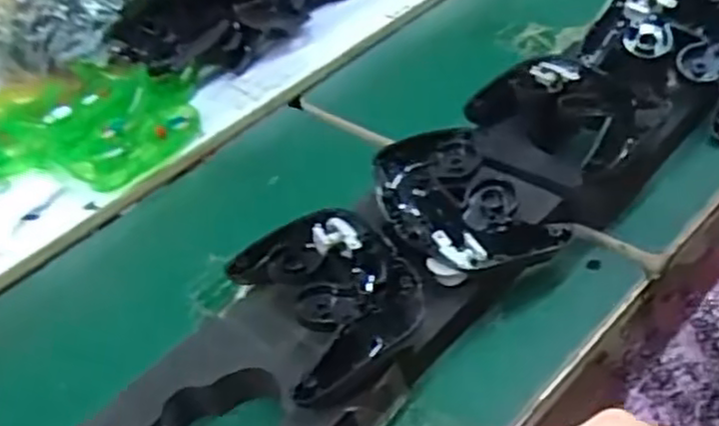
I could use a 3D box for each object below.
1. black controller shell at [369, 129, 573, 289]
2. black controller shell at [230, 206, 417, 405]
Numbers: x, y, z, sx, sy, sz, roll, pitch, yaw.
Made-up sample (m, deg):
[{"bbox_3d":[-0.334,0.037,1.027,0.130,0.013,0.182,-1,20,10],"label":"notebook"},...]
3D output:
[{"bbox_3d":[0.071,-0.001,0.505,0.102,0.049,0.131,-22,48,-19],"label":"black controller shell"},{"bbox_3d":[-0.019,0.057,0.463,0.104,0.057,0.131,-25,49,-21],"label":"black controller shell"}]

